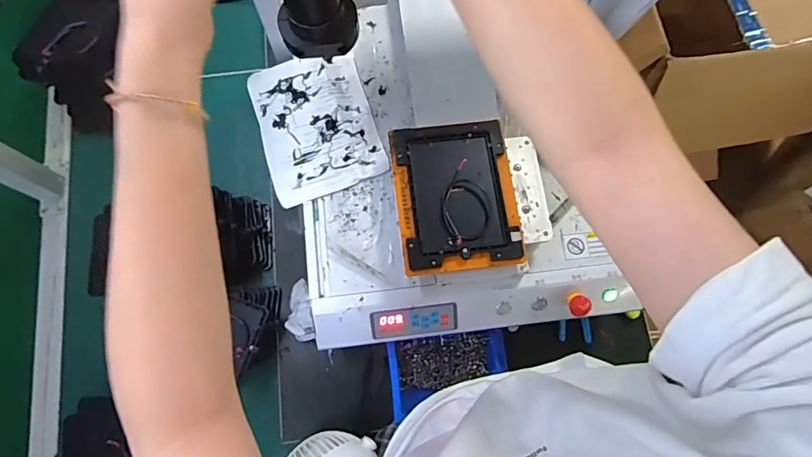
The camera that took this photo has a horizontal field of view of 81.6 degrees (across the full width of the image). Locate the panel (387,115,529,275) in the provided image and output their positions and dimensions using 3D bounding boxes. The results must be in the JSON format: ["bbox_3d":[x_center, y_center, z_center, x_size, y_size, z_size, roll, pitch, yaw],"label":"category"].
[{"bbox_3d":[0.065,-0.042,0.600,0.150,0.024,0.187,-6,74,-3],"label":"panel"}]

